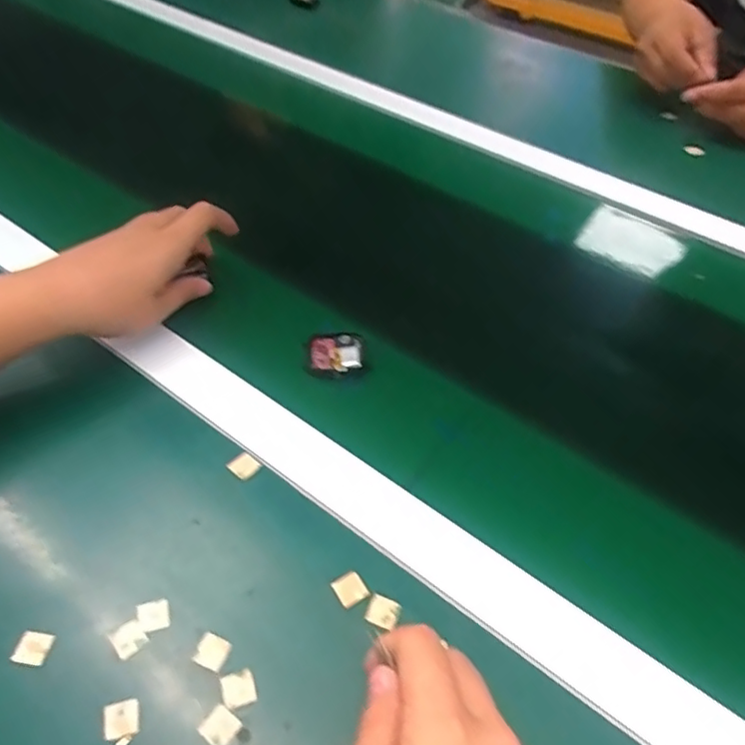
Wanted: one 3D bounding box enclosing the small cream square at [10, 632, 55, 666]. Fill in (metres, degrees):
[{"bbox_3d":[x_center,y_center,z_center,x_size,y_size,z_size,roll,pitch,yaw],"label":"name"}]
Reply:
[{"bbox_3d":[-0.177,0.144,0.314,0.016,0.006,0.015,8,48,4],"label":"small cream square"}]

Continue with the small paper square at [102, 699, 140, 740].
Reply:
[{"bbox_3d":[-0.124,0.171,0.297,0.016,0.004,0.016,-11,50,-12],"label":"small paper square"}]

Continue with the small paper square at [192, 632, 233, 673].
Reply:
[{"bbox_3d":[-0.084,0.147,0.316,0.016,0.004,0.016,18,50,13],"label":"small paper square"}]

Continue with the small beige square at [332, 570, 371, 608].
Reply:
[{"bbox_3d":[-0.012,0.121,0.338,0.017,0.004,0.017,-25,54,-23],"label":"small beige square"}]

